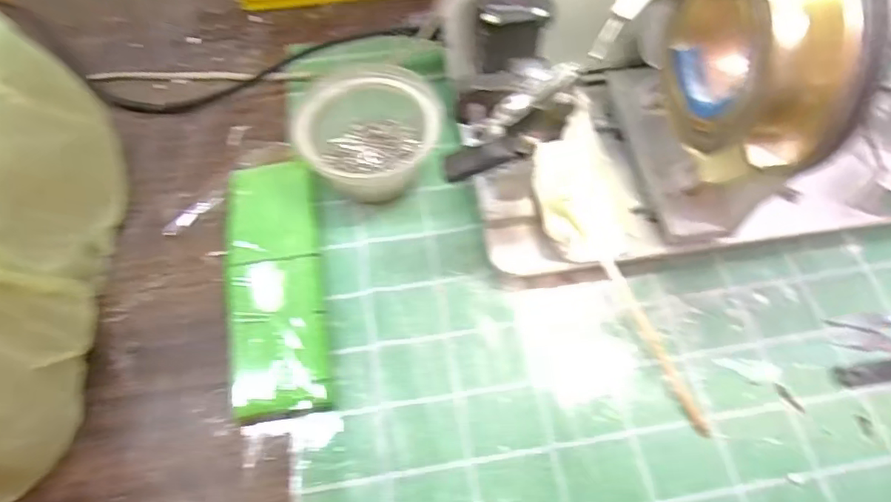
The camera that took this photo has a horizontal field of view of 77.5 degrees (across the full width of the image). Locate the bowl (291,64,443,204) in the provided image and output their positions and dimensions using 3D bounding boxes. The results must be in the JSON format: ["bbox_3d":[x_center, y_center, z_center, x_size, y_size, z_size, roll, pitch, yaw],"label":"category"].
[{"bbox_3d":[-0.053,-0.086,0.400,0.093,0.061,0.102,-1,59,1],"label":"bowl"}]

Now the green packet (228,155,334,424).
[{"bbox_3d":[-0.112,0.017,0.367,0.059,0.014,0.182,-9,60,-4],"label":"green packet"}]

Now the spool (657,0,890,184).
[{"bbox_3d":[0.146,-0.093,0.256,0.047,0.098,0.107,-8,60,-6],"label":"spool"}]

